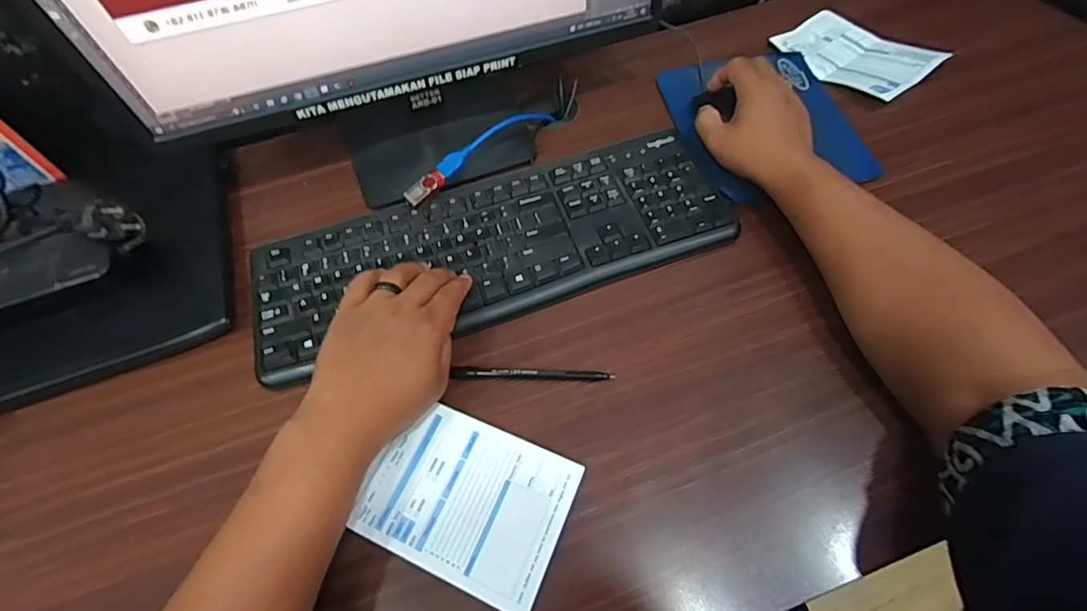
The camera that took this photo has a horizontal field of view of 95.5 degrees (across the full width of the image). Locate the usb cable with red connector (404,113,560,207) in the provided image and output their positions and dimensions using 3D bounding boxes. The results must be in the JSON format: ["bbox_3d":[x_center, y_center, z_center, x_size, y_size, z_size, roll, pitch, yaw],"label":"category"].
[{"bbox_3d":[-0.062,-0.165,0.512,0.022,0.034,0.197,40,69,22],"label":"usb cable with red connector"}]

